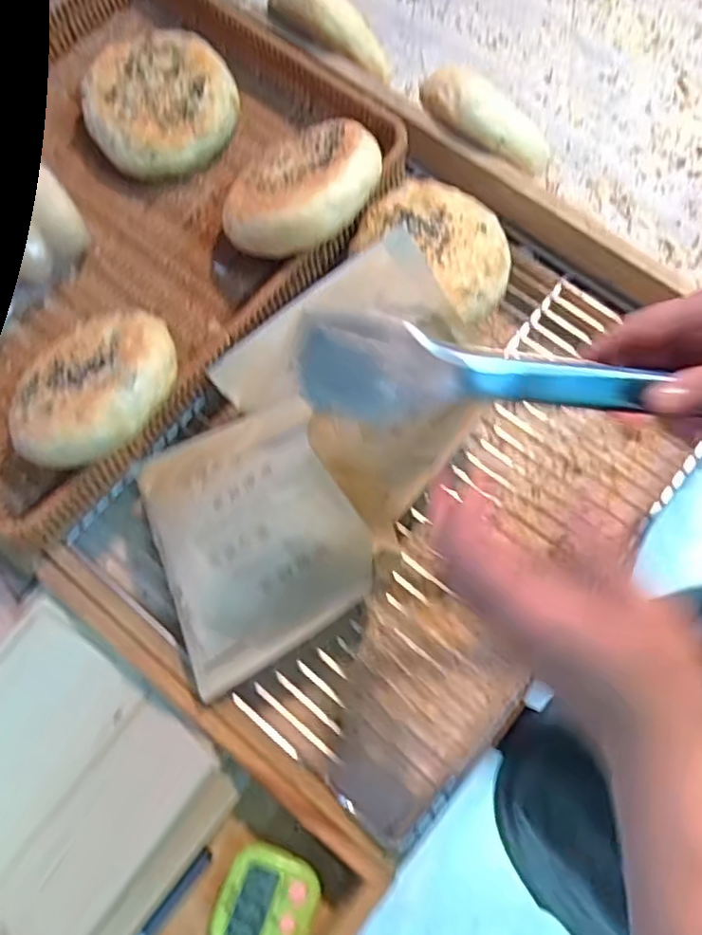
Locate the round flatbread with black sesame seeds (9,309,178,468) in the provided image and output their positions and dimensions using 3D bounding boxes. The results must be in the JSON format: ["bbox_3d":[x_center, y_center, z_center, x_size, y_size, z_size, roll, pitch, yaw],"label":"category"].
[{"bbox_3d":[-0.163,-0.054,0.441,0.113,0.038,0.108,-13,50,16],"label":"round flatbread with black sesame seeds"}]

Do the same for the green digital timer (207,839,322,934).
[{"bbox_3d":[-0.054,0.280,0.431,0.060,0.019,0.065,22,75,7],"label":"green digital timer"}]

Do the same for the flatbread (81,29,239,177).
[{"bbox_3d":[-0.149,-0.285,0.538,0.114,0.042,0.112,0,73,1],"label":"flatbread"}]

